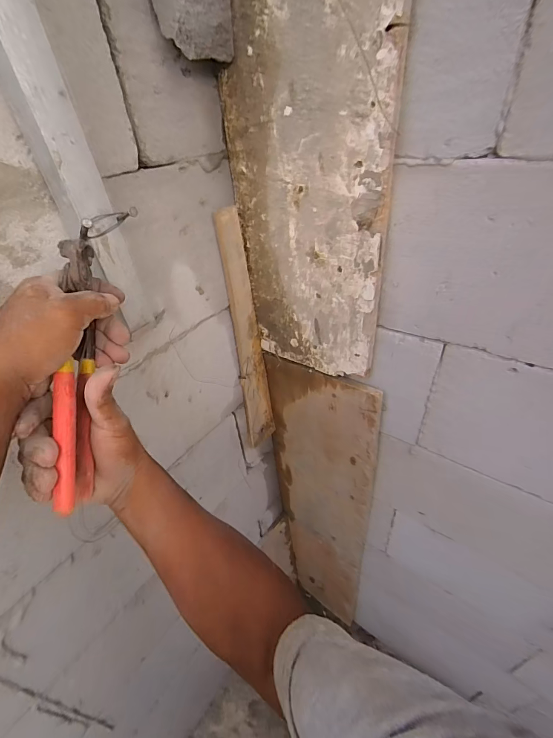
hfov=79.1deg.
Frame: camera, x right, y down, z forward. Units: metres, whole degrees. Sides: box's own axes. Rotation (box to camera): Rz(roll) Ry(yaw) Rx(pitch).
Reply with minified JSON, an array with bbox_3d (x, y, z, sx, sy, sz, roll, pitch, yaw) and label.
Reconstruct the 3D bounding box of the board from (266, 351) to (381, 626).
[{"bbox_3d":[0.114,0.393,0.878,0.238,1.009,0.030,22,46,31],"label":"board"}]

